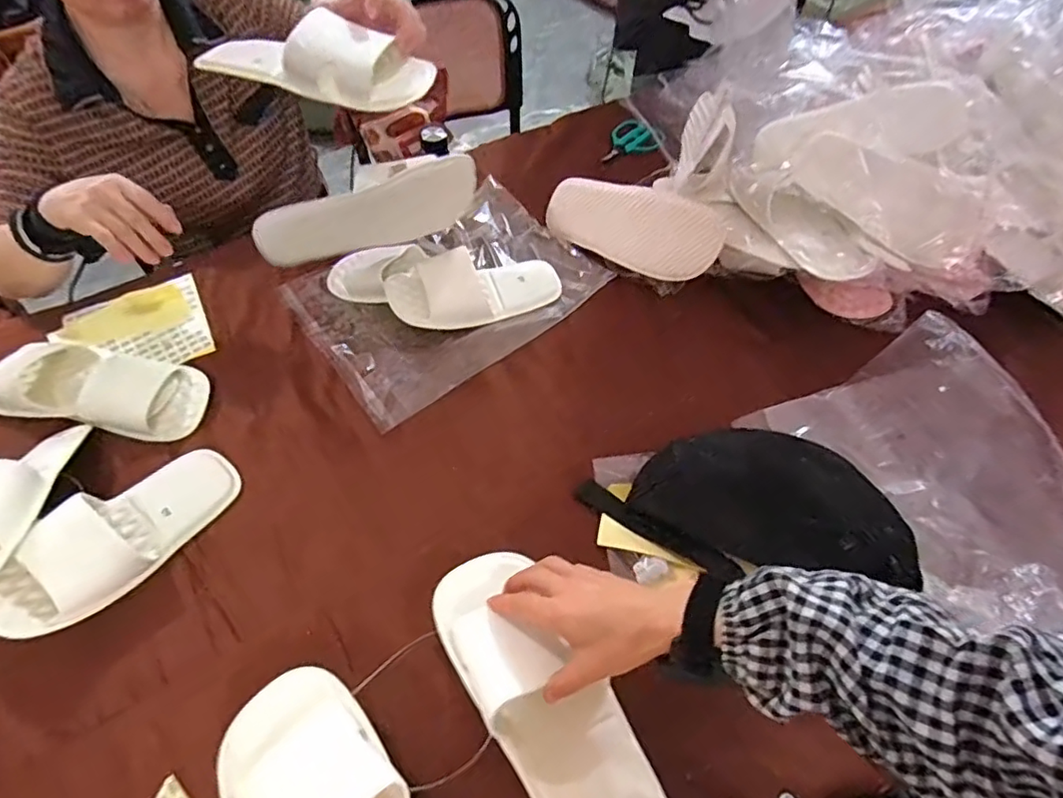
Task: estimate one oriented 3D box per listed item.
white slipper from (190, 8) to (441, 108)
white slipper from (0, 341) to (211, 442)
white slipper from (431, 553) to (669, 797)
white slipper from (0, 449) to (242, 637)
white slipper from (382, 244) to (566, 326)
[{"bbox_3d":[-0.237,-0.378,0.651,0.250,0.058,0.091,11,56,10],"label":"white slipper"},{"bbox_3d":[-0.524,-0.013,0.718,0.259,0.047,0.112,6,56,6],"label":"white slipper"},{"bbox_3d":[0.012,0.252,0.491,0.103,0.062,0.280,-32,66,-18],"label":"white slipper"},{"bbox_3d":[-0.416,0.132,0.595,0.093,0.061,0.236,29,44,20],"label":"white slipper"},{"bbox_3d":[-0.072,-0.150,0.783,0.226,0.059,0.085,-9,55,-19],"label":"white slipper"}]

